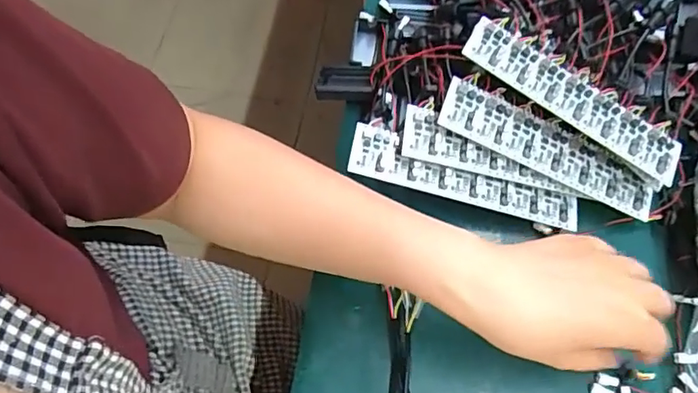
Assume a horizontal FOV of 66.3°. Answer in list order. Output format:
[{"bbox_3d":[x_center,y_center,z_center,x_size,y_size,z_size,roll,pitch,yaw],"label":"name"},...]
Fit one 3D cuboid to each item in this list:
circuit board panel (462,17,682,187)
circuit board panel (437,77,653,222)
[{"bbox_3d":[0.163,-0.071,0.390,0.172,0.011,0.040,33,66,-1],"label":"circuit board panel"},{"bbox_3d":[0.147,-0.035,0.392,0.169,0.006,0.038,24,79,-7],"label":"circuit board panel"}]

